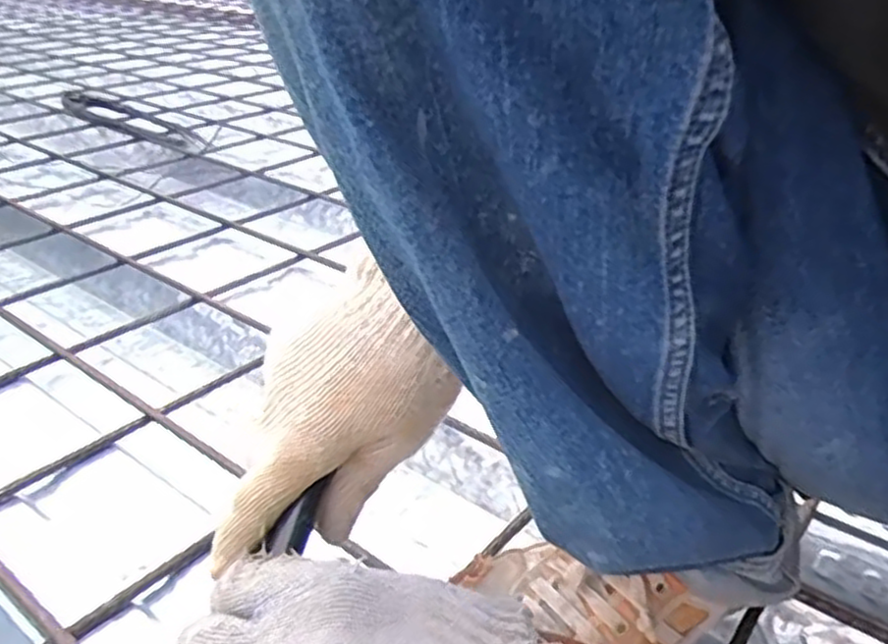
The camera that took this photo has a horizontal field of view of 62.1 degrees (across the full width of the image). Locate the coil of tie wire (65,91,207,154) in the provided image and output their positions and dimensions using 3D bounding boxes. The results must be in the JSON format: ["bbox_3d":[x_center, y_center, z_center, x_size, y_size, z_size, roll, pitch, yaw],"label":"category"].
[{"bbox_3d":[-0.615,-0.394,1.433,0.569,0.027,0.111,24,35,35],"label":"coil of tie wire"}]

